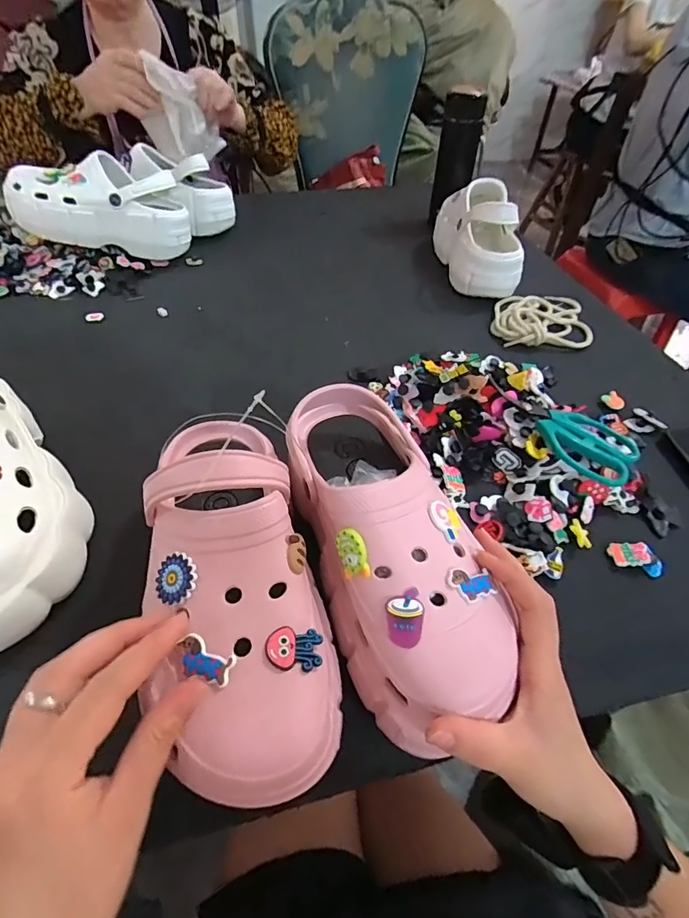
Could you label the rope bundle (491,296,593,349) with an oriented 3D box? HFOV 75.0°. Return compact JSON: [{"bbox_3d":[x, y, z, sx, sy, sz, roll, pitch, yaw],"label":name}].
[{"bbox_3d":[0.263,-0.196,0.601,0.122,0.015,0.136,8,48,4],"label":"rope bundle"}]

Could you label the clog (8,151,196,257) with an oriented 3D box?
[{"bbox_3d":[-0.354,-0.356,0.663,0.237,0.116,0.106,-7,49,-10],"label":"clog"}]

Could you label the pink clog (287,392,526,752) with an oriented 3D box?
[{"bbox_3d":[0.031,0.042,0.279,0.095,0.085,0.209,-12,50,-14],"label":"pink clog"}]

